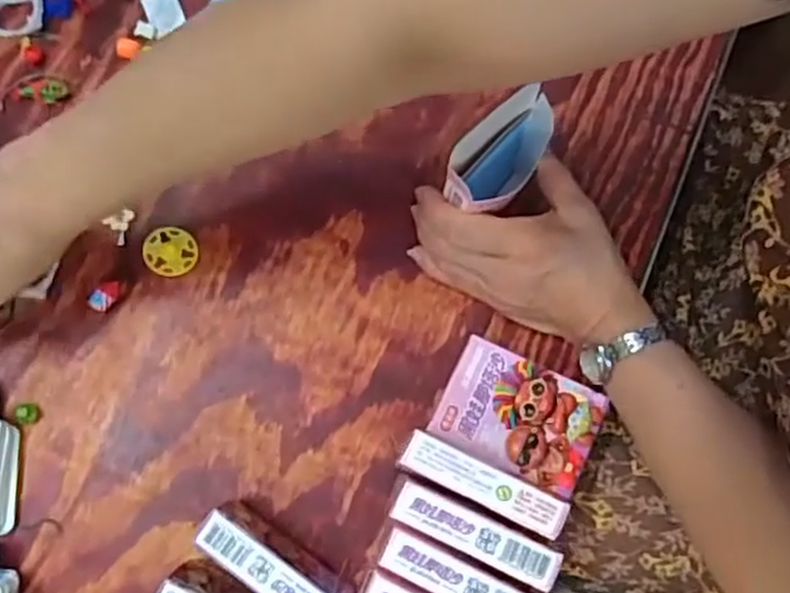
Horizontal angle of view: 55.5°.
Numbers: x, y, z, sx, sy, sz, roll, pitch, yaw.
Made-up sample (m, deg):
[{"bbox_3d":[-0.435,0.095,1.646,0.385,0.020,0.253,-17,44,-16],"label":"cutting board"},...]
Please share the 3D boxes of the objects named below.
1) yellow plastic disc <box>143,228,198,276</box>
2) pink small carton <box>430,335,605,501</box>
[{"bbox_3d":[-0.144,-0.029,0.485,0.032,0.011,0.032,0,77,-1],"label":"yellow plastic disc"},{"bbox_3d":[0.074,0.072,0.459,0.091,0.025,0.063,26,78,5],"label":"pink small carton"}]

